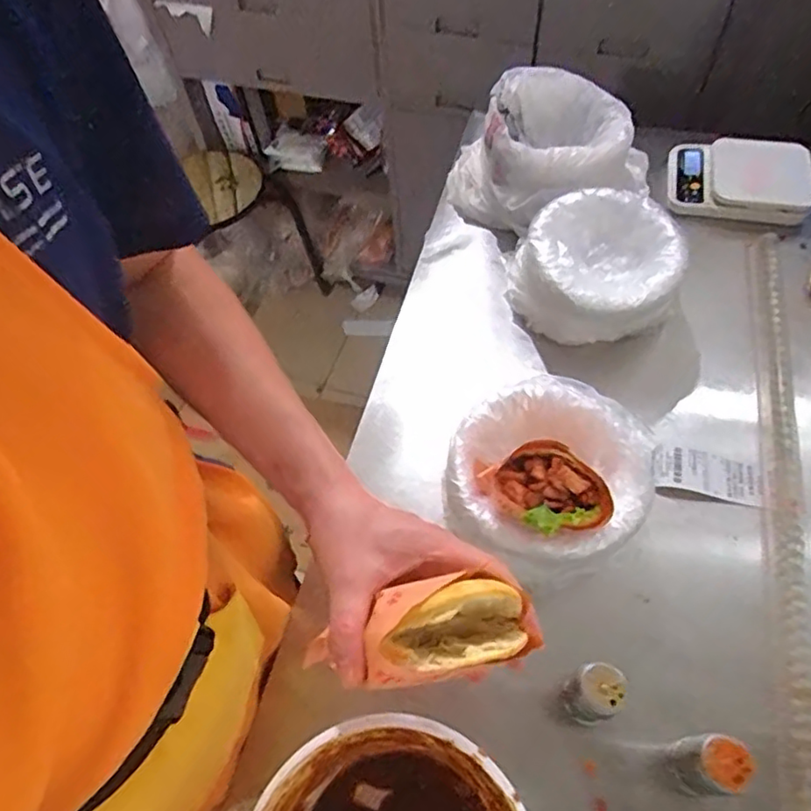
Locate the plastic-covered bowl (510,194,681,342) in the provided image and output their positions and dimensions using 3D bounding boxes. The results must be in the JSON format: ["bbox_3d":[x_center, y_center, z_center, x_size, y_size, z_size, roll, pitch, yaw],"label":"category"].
[{"bbox_3d":[0.229,-0.166,0.753,0.191,0.102,0.169,31,66,21],"label":"plastic-covered bowl"}]

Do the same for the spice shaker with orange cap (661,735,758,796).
[{"bbox_3d":[0.236,0.284,0.483,0.041,0.087,0.040,-2,58,3],"label":"spice shaker with orange cap"}]

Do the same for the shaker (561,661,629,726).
[{"bbox_3d":[0.159,0.242,0.517,0.041,0.084,0.040,-2,58,3],"label":"shaker"}]

